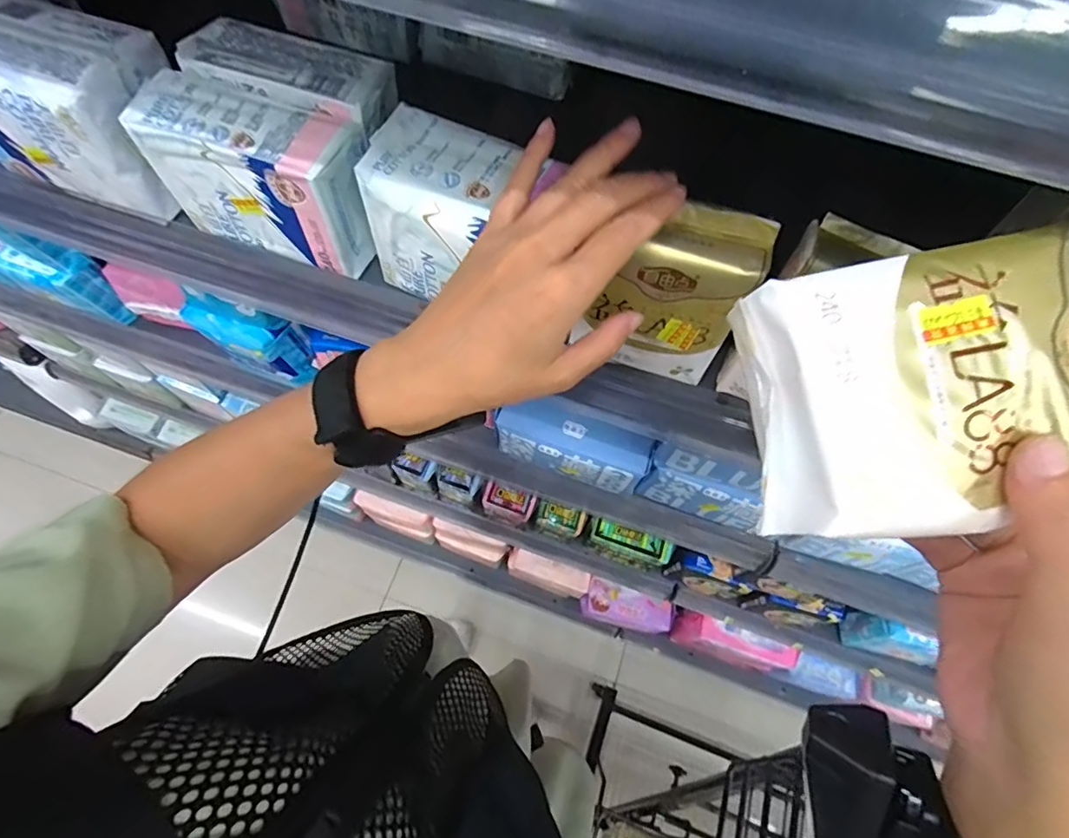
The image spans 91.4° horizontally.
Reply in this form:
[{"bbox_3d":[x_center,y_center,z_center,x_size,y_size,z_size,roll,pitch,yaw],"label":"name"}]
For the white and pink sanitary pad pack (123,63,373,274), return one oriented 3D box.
[{"bbox_3d":[-0.168,-0.155,0.335,0.123,0.081,0.064,13,66,2],"label":"white and pink sanitary pad pack"}]

